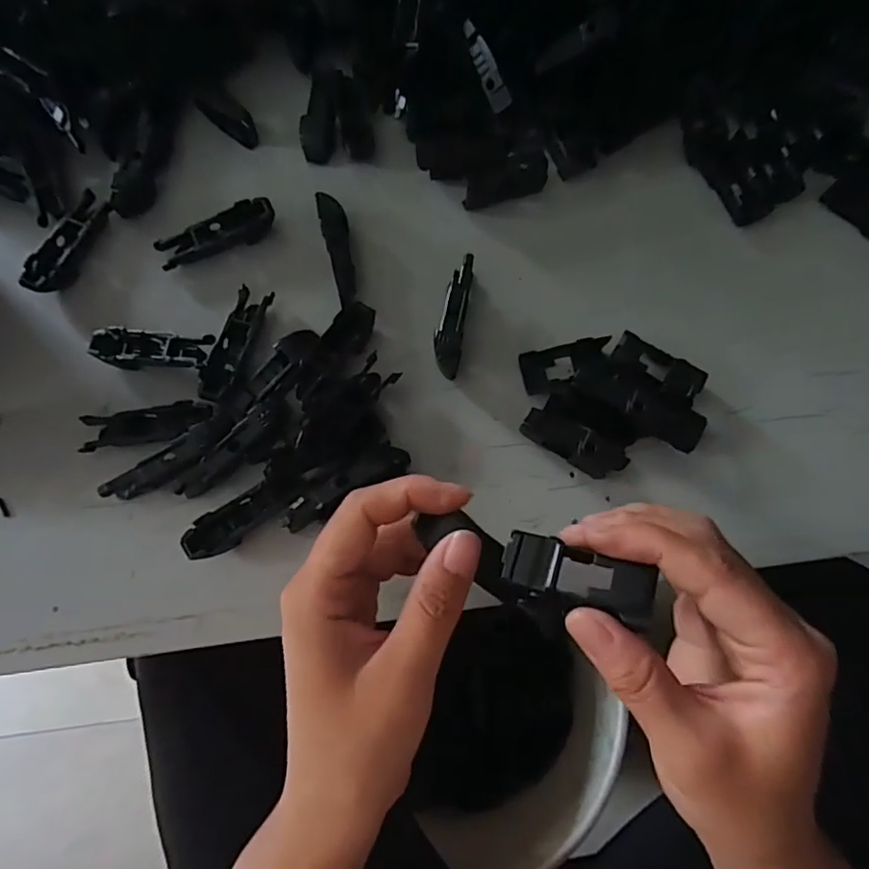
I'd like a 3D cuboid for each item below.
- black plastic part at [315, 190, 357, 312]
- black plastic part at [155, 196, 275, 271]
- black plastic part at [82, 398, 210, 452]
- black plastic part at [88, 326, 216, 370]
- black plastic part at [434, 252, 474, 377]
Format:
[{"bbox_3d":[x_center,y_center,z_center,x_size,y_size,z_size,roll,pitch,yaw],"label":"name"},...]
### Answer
[{"bbox_3d":[-0.056,-0.110,0.328,0.015,0.015,0.072,-12,77,-4],"label":"black plastic part"},{"bbox_3d":[-0.131,-0.122,0.333,0.072,0.017,0.020,-23,78,-6],"label":"black plastic part"},{"bbox_3d":[-0.156,-0.005,0.299,0.070,0.010,0.019,-9,95,5],"label":"black plastic part"},{"bbox_3d":[-0.158,-0.047,0.311,0.070,0.022,0.021,7,76,1],"label":"black plastic part"},{"bbox_3d":[0.011,-0.068,0.319,0.016,0.019,0.071,8,76,1],"label":"black plastic part"}]

